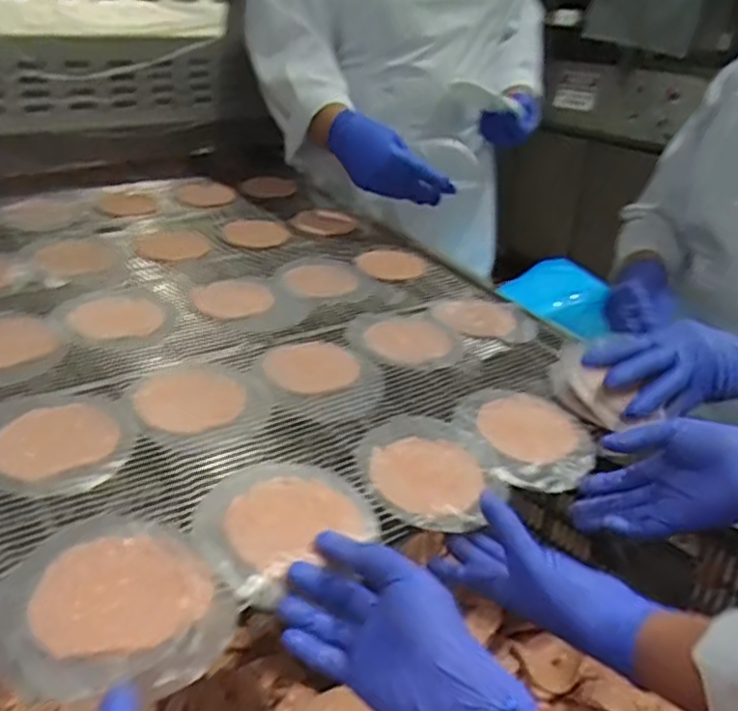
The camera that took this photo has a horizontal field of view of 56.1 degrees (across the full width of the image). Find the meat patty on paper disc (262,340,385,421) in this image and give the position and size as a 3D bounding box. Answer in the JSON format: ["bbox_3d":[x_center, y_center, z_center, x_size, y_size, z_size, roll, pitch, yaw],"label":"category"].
[{"bbox_3d":[-0.041,0.016,0.652,0.100,0.008,0.122,-18,34,-34],"label":"meat patty on paper disc"}]

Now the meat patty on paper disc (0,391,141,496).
[{"bbox_3d":[-0.240,0.064,0.528,0.106,0.018,0.114,2,27,-1],"label":"meat patty on paper disc"}]

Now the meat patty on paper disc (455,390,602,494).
[{"bbox_3d":[0.139,0.071,0.608,0.111,0.018,0.118,-8,29,-21],"label":"meat patty on paper disc"}]

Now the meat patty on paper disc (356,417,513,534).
[{"bbox_3d":[0.045,0.092,0.555,0.110,0.010,0.126,-10,30,-23],"label":"meat patty on paper disc"}]

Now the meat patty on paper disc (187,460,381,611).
[{"bbox_3d":[-0.061,0.113,0.481,0.099,0.013,0.119,30,39,34],"label":"meat patty on paper disc"}]

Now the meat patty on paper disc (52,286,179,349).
[{"bbox_3d":[-0.262,-0.044,0.723,0.115,0.015,0.114,-8,29,-20],"label":"meat patty on paper disc"}]

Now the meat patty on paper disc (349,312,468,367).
[{"bbox_3d":[0.040,-0.022,0.732,0.122,0.012,0.122,2,27,-1],"label":"meat patty on paper disc"}]

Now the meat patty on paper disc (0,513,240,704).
[{"bbox_3d":[-0.154,0.149,0.409,0.132,0.023,0.117,19,34,20],"label":"meat patty on paper disc"}]

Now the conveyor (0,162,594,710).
[{"bbox_3d":[-0.165,-0.066,0.768,0.584,0.027,0.788,-16,33,-33],"label":"conveyor"}]

